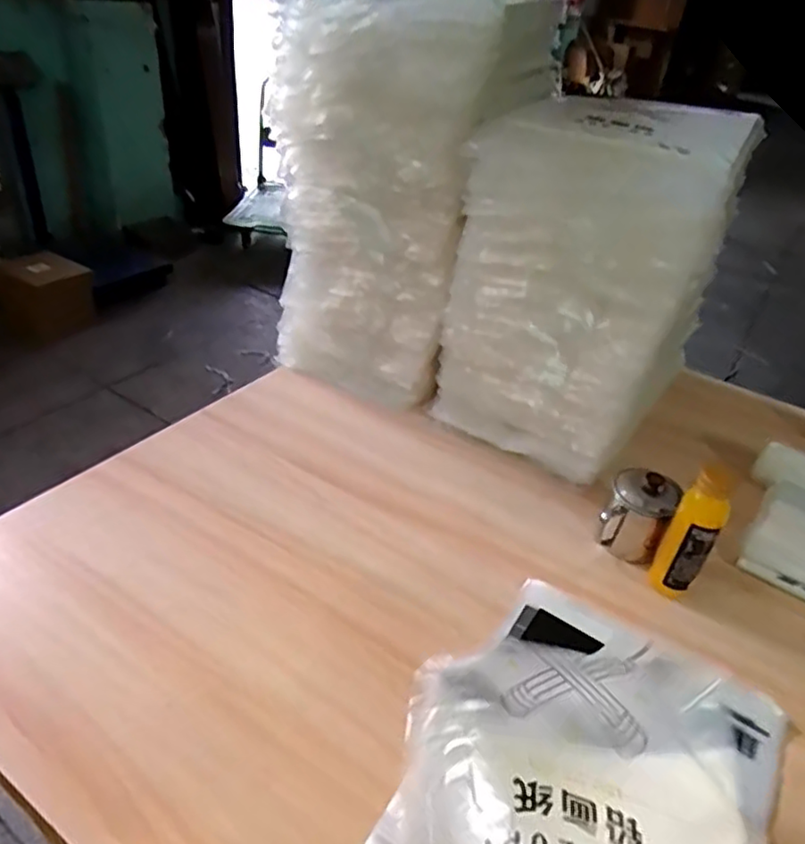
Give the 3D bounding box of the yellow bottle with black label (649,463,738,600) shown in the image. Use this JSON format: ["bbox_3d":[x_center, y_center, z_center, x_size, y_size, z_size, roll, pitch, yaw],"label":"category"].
[{"bbox_3d":[0.339,0.129,0.740,0.050,0.176,0.051,25,39,25],"label":"yellow bottle with black label"}]

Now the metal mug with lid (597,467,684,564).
[{"bbox_3d":[0.298,0.116,0.818,0.076,0.105,0.072,18,37,16],"label":"metal mug with lid"}]

